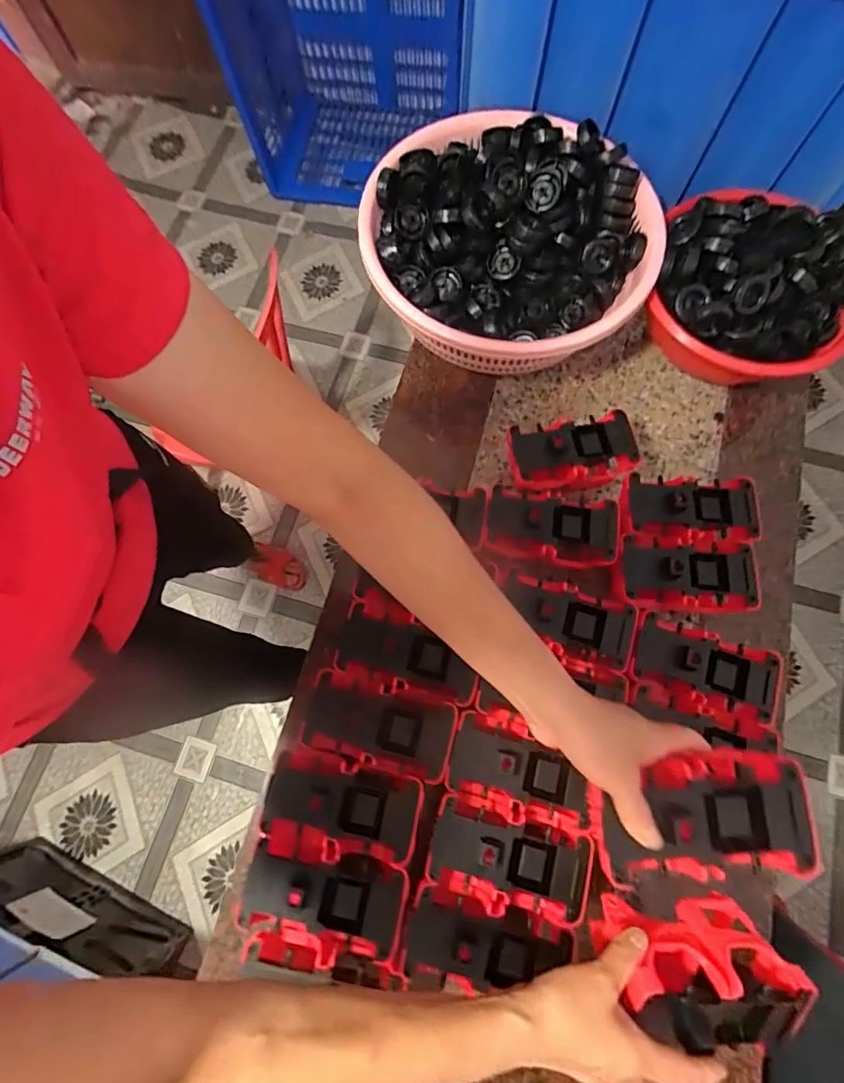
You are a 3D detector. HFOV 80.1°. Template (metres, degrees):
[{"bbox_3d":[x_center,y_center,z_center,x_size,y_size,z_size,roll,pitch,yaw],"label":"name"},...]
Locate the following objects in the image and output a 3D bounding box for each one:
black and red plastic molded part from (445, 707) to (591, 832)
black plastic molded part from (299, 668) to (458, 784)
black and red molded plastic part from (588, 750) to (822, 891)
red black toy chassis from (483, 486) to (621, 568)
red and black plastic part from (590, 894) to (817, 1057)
[{"bbox_3d":[0.101,0.231,0.523,0.148,0.040,0.093,13,74,6],"label":"black and red plastic molded part"},{"bbox_3d":[-0.045,0.195,0.533,0.154,0.026,0.080,13,74,6],"label":"black plastic molded part"},{"bbox_3d":[0.209,0.207,0.373,0.155,0.045,0.085,-9,72,-2],"label":"black and red molded plastic part"},{"bbox_3d":[0.154,-0.020,0.597,0.153,0.039,0.082,9,73,5],"label":"red black toy chassis"},{"bbox_3d":[0.220,0.348,0.417,0.150,0.105,0.061,9,100,-9],"label":"red and black plastic part"}]

